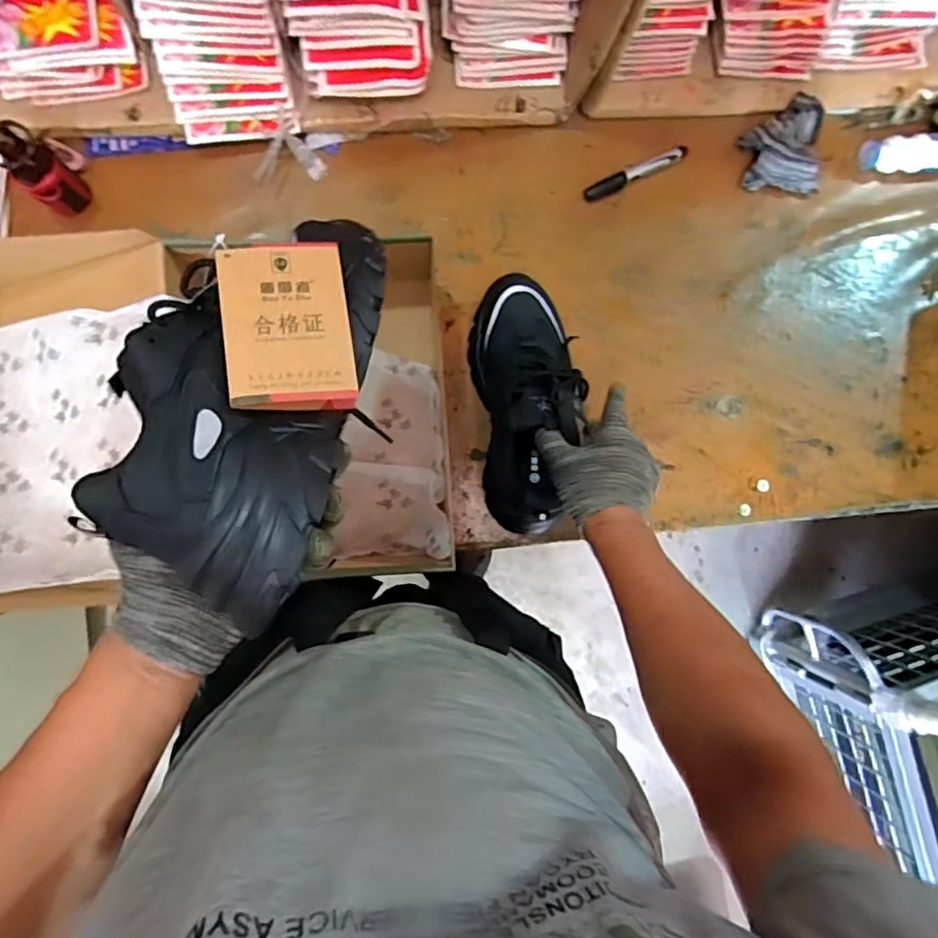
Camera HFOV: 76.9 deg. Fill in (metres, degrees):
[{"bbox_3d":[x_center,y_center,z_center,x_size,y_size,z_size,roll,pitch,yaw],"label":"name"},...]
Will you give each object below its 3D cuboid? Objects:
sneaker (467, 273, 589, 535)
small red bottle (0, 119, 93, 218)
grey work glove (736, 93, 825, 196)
[{"bbox_3d":[0.067,-0.073,0.628,0.112,0.093,0.269,0,79,-8],"label":"sneaker"},{"bbox_3d":[-0.431,-0.298,0.587,0.062,0.102,0.047,28,87,-7],"label":"small red bottle"},{"bbox_3d":[0.389,-0.400,0.720,0.100,0.027,0.117,9,90,-8],"label":"grey work glove"}]

